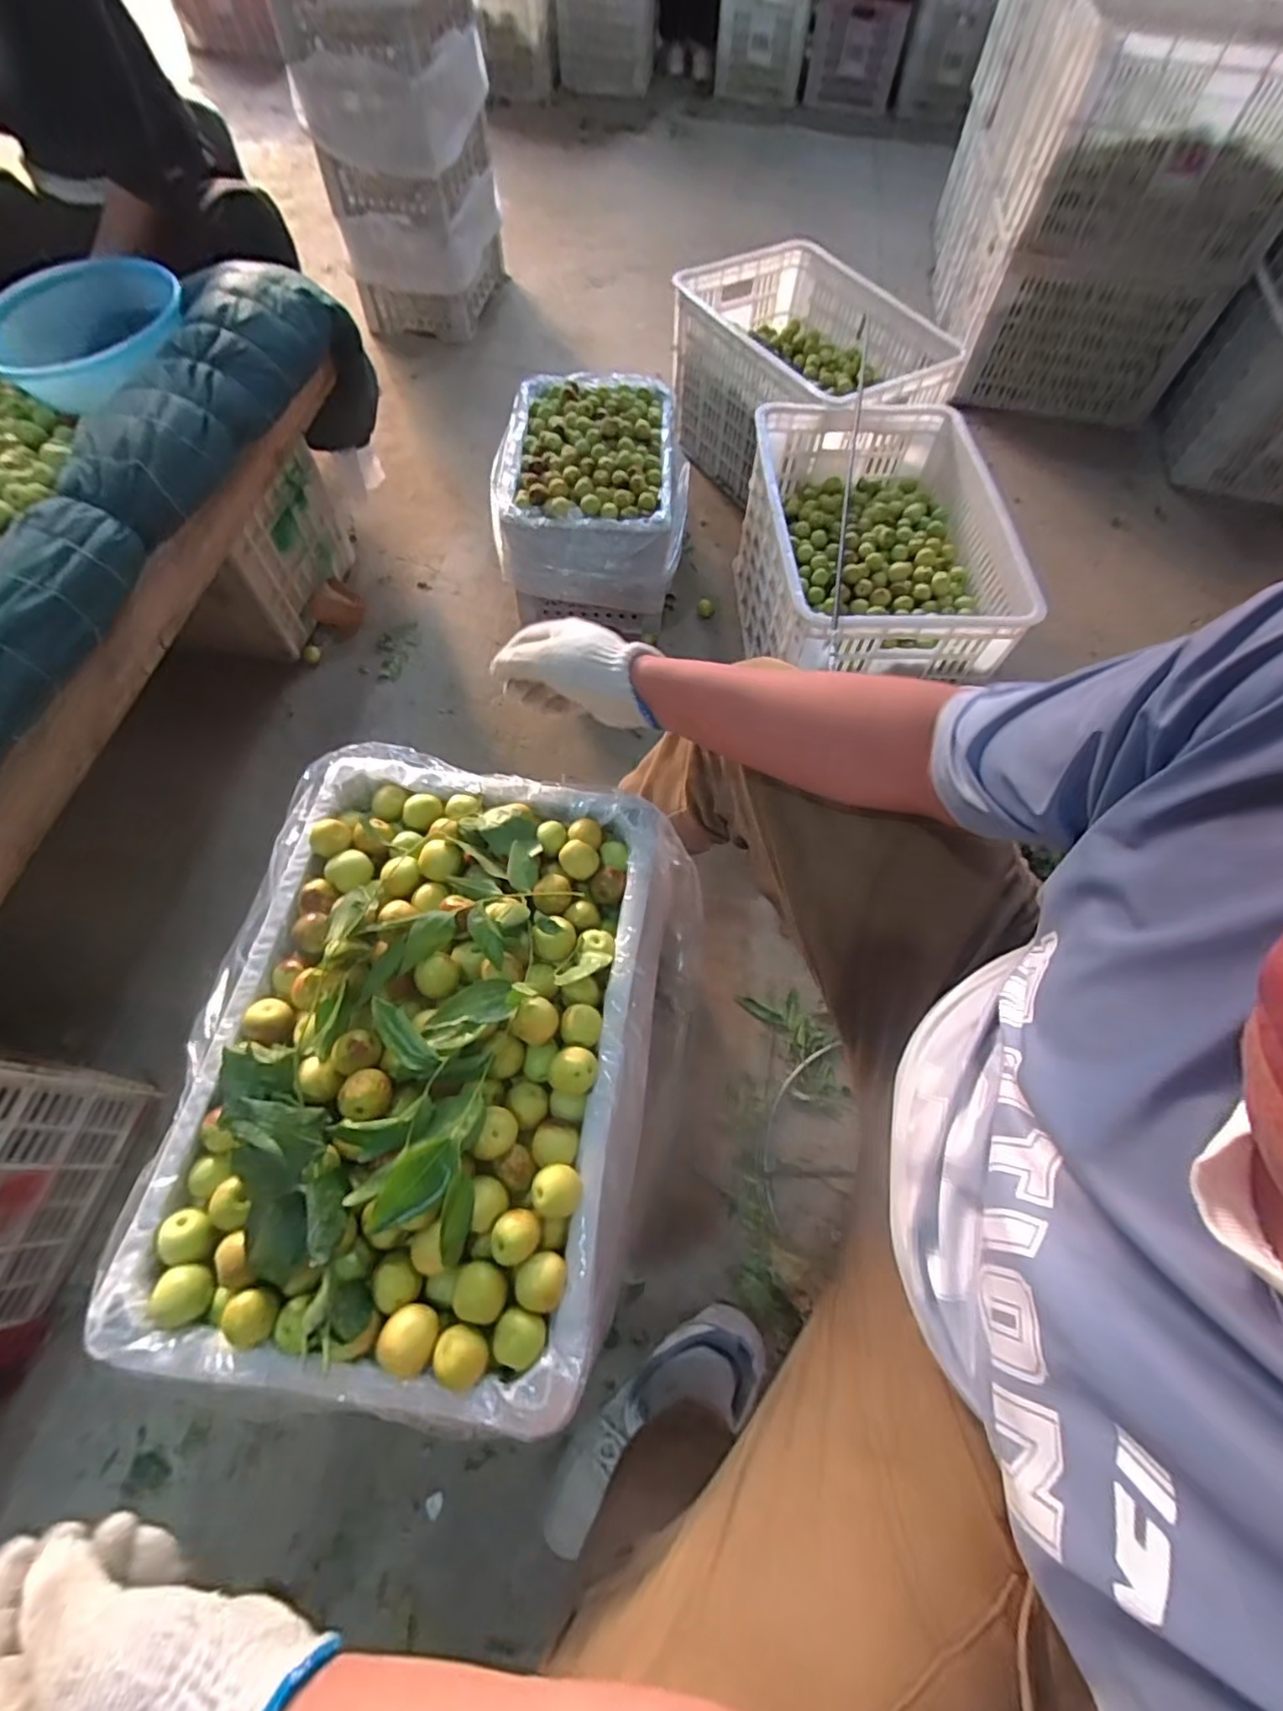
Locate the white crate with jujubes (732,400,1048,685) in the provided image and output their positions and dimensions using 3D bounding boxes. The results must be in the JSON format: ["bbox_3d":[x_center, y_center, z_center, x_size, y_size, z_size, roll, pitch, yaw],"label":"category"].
[{"bbox_3d":[0.394,-0.502,1.085,0.385,0.260,0.551,-2,63,-3],"label":"white crate with jujubes"}]

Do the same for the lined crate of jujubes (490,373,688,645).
[{"bbox_3d":[-0.093,-0.680,1.224,0.347,0.253,0.464,7,63,1],"label":"lined crate of jujubes"}]

